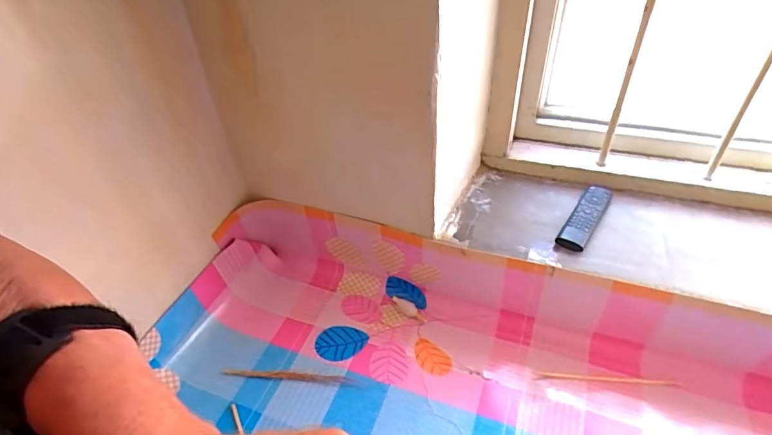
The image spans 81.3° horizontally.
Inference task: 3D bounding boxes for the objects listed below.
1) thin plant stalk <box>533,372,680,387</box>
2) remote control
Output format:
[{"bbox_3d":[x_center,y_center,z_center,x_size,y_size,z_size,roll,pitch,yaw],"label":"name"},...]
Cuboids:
[{"bbox_3d":[0.341,0.252,0.700,0.209,0.005,0.011,1,41,9],"label":"thin plant stalk"},{"bbox_3d":[0.338,-0.003,0.761,0.047,0.023,0.167,22,48,27],"label":"remote control"}]

